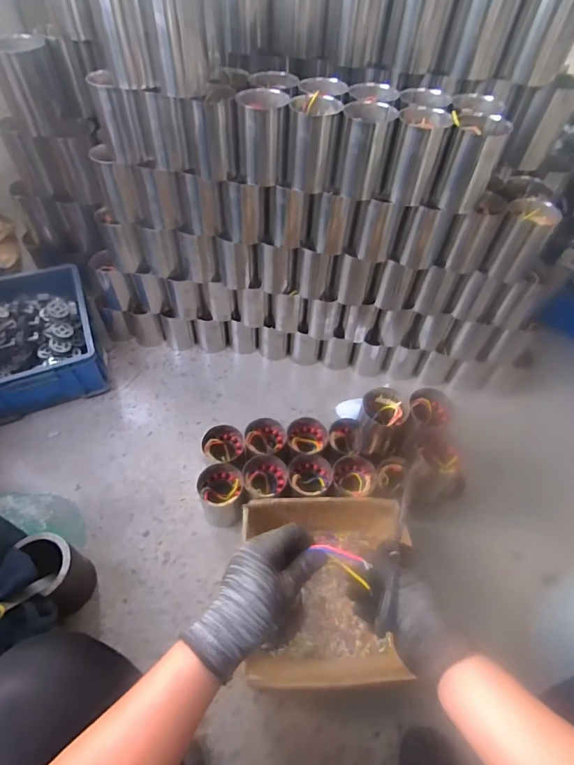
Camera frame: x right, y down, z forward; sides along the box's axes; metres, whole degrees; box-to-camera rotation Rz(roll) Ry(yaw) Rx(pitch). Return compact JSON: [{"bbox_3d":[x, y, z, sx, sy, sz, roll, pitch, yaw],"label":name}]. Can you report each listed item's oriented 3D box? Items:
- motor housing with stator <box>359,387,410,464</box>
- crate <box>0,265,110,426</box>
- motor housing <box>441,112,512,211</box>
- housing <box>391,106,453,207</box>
[{"bbox_3d":[0.196,0.093,0.851,0.104,0.152,0.085,23,56,15],"label":"motor housing with stator"},{"bbox_3d":[-0.675,-0.115,1.085,0.311,0.137,0.412,-17,55,-15],"label":"crate"},{"bbox_3d":[0.322,-0.385,0.720,0.082,0.137,0.076,18,54,11],"label":"motor housing"},{"bbox_3d":[0.229,-0.404,0.728,0.082,0.136,0.076,11,53,6],"label":"housing"}]

